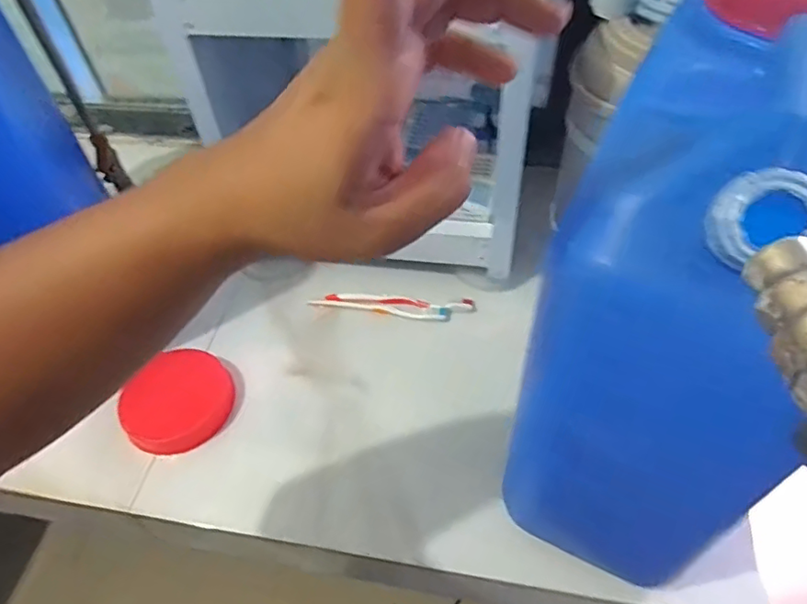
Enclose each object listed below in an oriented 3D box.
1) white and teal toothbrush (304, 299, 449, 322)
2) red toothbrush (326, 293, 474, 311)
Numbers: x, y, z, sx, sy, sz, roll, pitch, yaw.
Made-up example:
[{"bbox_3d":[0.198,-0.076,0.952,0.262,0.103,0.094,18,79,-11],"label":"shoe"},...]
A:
[{"bbox_3d":[-0.029,0.008,0.707,0.175,0.014,0.016,5,51,8],"label":"white and teal toothbrush"},{"bbox_3d":[-0.005,-0.002,0.715,0.183,0.009,0.024,5,51,8],"label":"red toothbrush"}]

